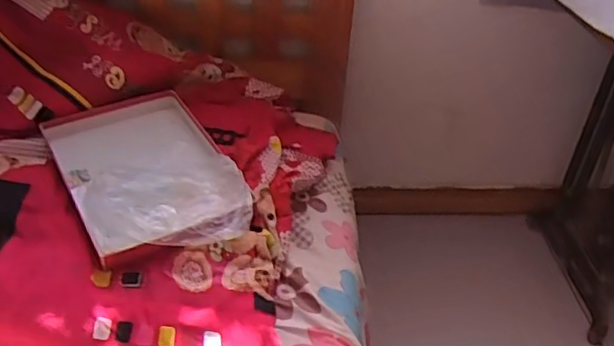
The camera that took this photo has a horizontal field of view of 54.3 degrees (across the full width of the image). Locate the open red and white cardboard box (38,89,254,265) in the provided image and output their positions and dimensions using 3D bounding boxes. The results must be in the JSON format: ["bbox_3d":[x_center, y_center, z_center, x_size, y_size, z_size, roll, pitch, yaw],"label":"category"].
[{"bbox_3d":[-0.244,-0.007,0.932,0.239,0.063,0.349,-23,52,-23],"label":"open red and white cardboard box"}]

